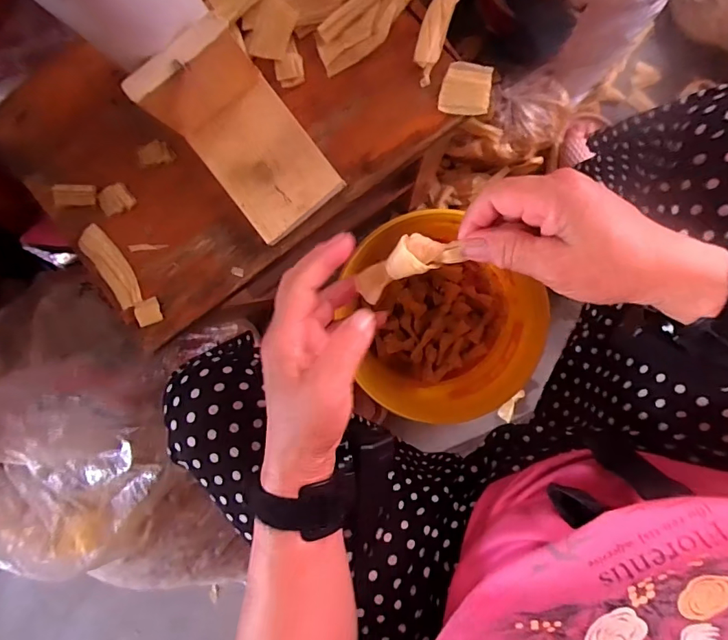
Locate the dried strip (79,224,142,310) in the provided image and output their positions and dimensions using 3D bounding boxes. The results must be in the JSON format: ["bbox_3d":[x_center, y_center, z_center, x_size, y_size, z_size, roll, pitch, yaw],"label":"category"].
[{"bbox_3d":[-0.209,-0.045,0.390,0.024,0.010,0.076,-34,90,8],"label":"dried strip"}]

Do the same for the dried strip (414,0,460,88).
[{"bbox_3d":[0.052,-0.215,0.353,0.020,0.011,0.070,20,96,4],"label":"dried strip"}]

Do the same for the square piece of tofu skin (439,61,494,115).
[{"bbox_3d":[0.077,-0.175,0.356,0.037,0.005,0.037,7,95,5],"label":"square piece of tofu skin"}]

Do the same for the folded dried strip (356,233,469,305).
[{"bbox_3d":[0.025,-0.035,0.298,0.067,0.019,0.027,-24,92,29],"label":"folded dried strip"}]

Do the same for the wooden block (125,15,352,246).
[{"bbox_3d":[-0.085,-0.127,0.337,0.079,0.078,0.126,-36,90,8],"label":"wooden block"}]

